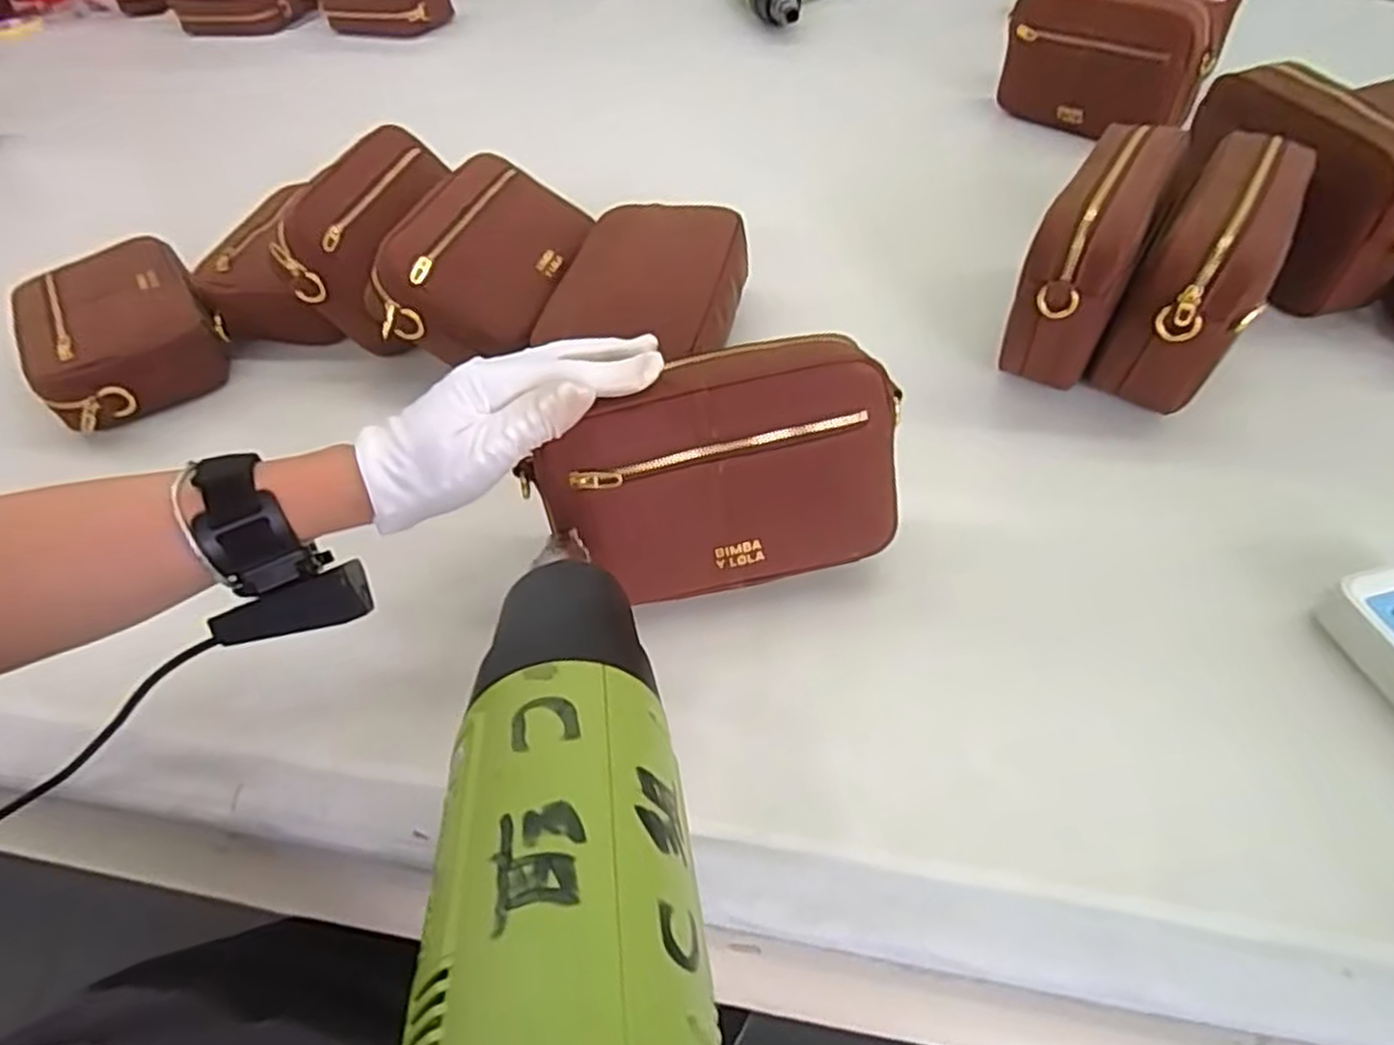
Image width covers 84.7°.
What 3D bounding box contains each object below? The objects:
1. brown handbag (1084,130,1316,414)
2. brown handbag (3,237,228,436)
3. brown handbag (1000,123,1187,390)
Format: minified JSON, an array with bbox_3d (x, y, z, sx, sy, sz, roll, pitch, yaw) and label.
[{"bbox_3d":[0.343,-0.169,0.519,0.074,0.118,0.183,28,57,26],"label":"brown handbag"},{"bbox_3d":[-0.474,-0.154,0.636,0.133,0.067,0.186,-32,54,-21],"label":"brown handbag"},{"bbox_3d":[0.274,-0.188,0.537,0.065,0.124,0.164,24,55,23],"label":"brown handbag"}]

